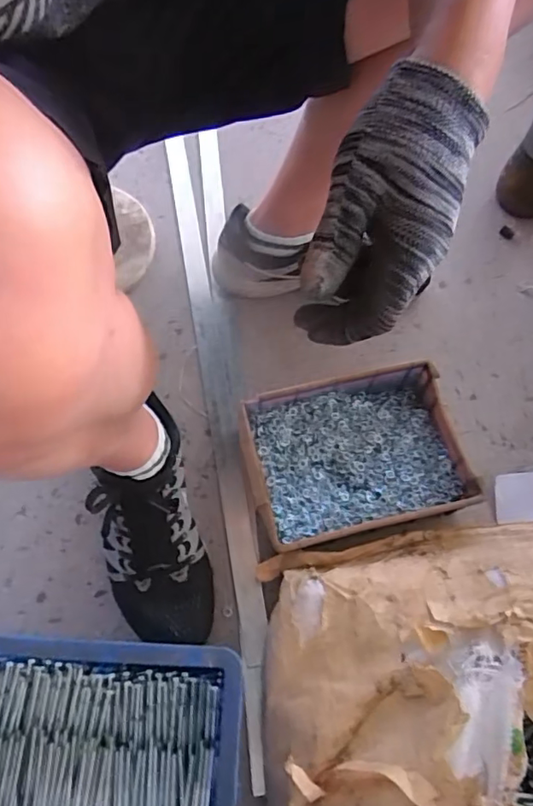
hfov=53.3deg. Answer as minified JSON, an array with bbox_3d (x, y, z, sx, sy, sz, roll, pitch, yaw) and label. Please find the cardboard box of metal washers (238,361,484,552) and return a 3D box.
[{"bbox_3d":[0.095,0.062,0.614,0.239,0.068,0.173,-13,67,-7],"label":"cardboard box of metal washers"}]

